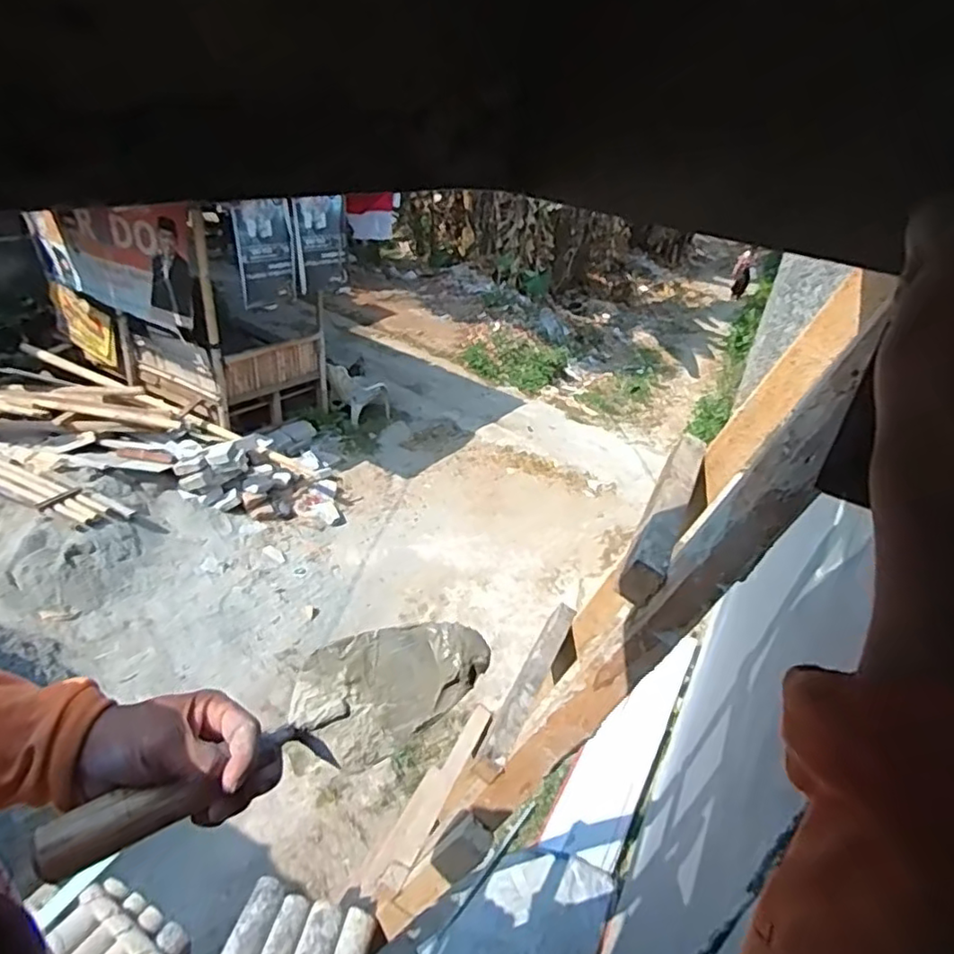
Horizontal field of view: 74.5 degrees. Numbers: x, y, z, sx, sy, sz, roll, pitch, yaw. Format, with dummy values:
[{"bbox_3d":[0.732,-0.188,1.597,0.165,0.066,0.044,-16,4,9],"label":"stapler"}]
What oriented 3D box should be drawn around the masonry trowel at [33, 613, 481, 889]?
[{"bbox_3d":[-0.129,0.181,0.441,0.296,0.066,0.074,-19,39,-35],"label":"masonry trowel"}]

